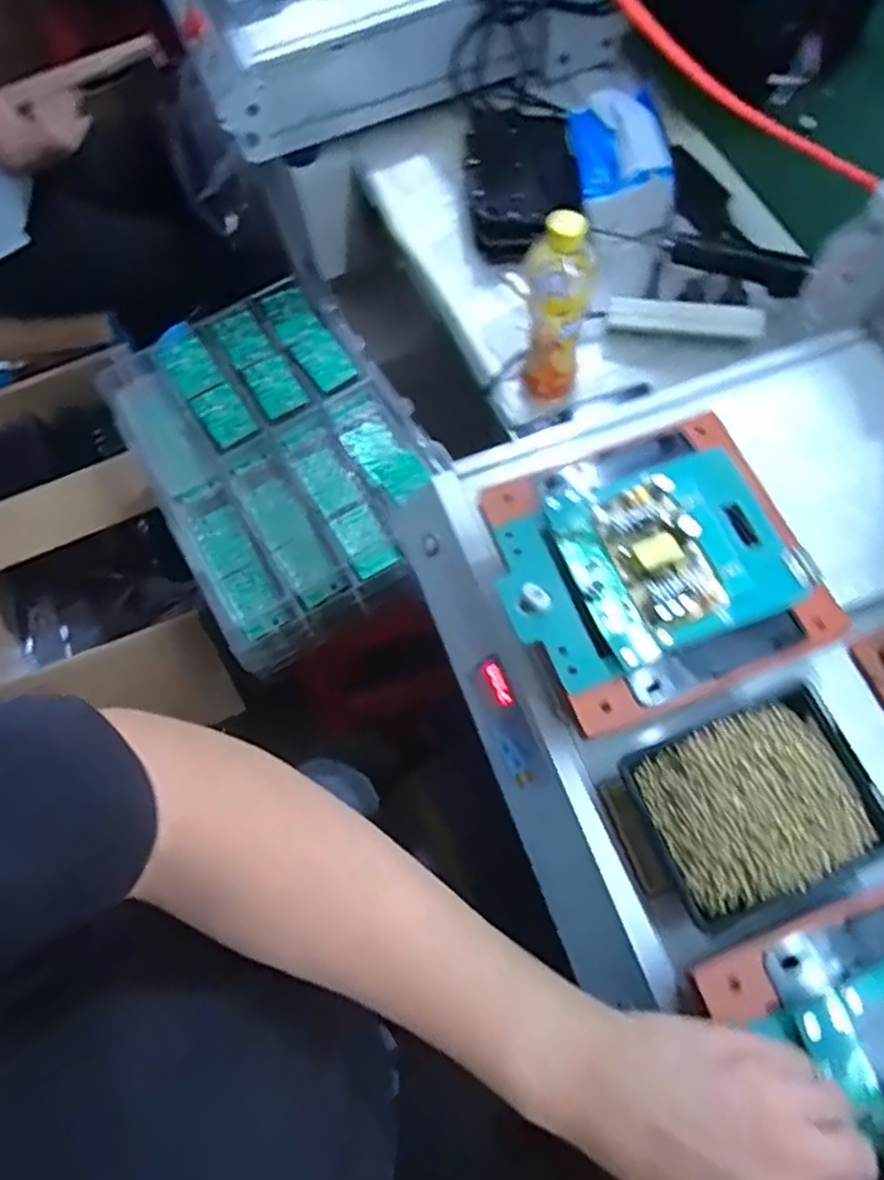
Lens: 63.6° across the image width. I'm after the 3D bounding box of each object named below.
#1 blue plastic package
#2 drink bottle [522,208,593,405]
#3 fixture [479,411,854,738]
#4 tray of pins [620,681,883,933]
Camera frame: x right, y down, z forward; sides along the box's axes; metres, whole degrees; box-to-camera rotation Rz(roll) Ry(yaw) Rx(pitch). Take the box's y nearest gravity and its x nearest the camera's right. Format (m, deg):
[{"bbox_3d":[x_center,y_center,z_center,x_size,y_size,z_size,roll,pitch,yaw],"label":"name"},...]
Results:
[{"bbox_3d":[0.214,-0.541,0.857,0.101,0.055,0.149,-8,70,-1],"label":"blue plastic package"},{"bbox_3d":[0.112,-0.280,0.726,0.067,0.215,0.062,8,70,5],"label":"drink bottle"},{"bbox_3d":[0.149,-0.022,0.500,0.206,0.035,0.191,-20,70,-5],"label":"fixture"},{"bbox_3d":[0.203,0.138,0.462,0.133,0.032,0.114,-22,70,-6],"label":"tray of pins"}]

